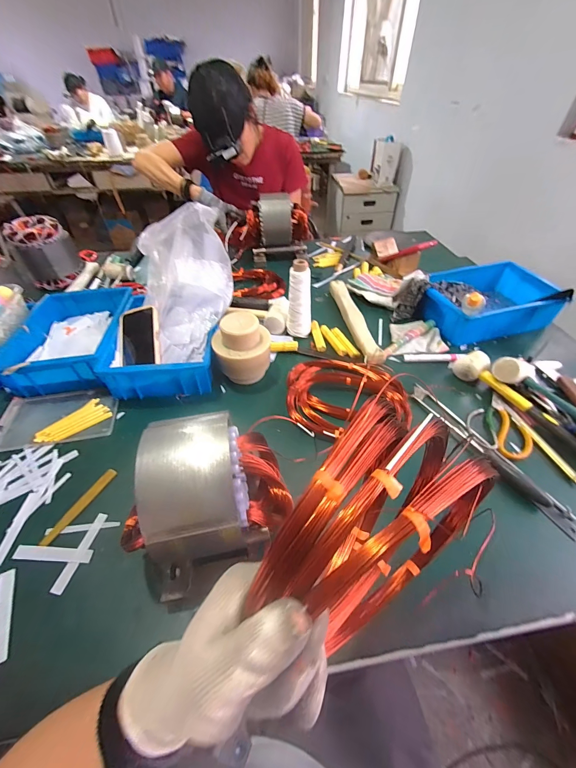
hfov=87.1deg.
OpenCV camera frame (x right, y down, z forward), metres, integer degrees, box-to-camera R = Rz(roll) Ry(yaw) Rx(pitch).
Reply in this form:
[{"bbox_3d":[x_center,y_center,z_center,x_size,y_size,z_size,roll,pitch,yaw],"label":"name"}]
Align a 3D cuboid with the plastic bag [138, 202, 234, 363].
[{"bbox_3d":[-0.197,-0.204,0.588,0.172,0.215,0.228,-12,47,-11],"label":"plastic bag"}]

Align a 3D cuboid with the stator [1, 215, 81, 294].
[{"bbox_3d":[-0.702,-0.383,0.886,0.147,0.159,0.117,-28,52,-24],"label":"stator"}]

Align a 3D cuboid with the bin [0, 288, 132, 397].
[{"bbox_3d":[-0.456,-0.102,0.652,0.216,0.078,0.293,-9,46,-7],"label":"bin"}]

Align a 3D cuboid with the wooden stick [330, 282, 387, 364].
[{"bbox_3d":[0.161,-0.168,0.760,0.045,0.038,0.350,-7,46,-5],"label":"wooden stick"}]

